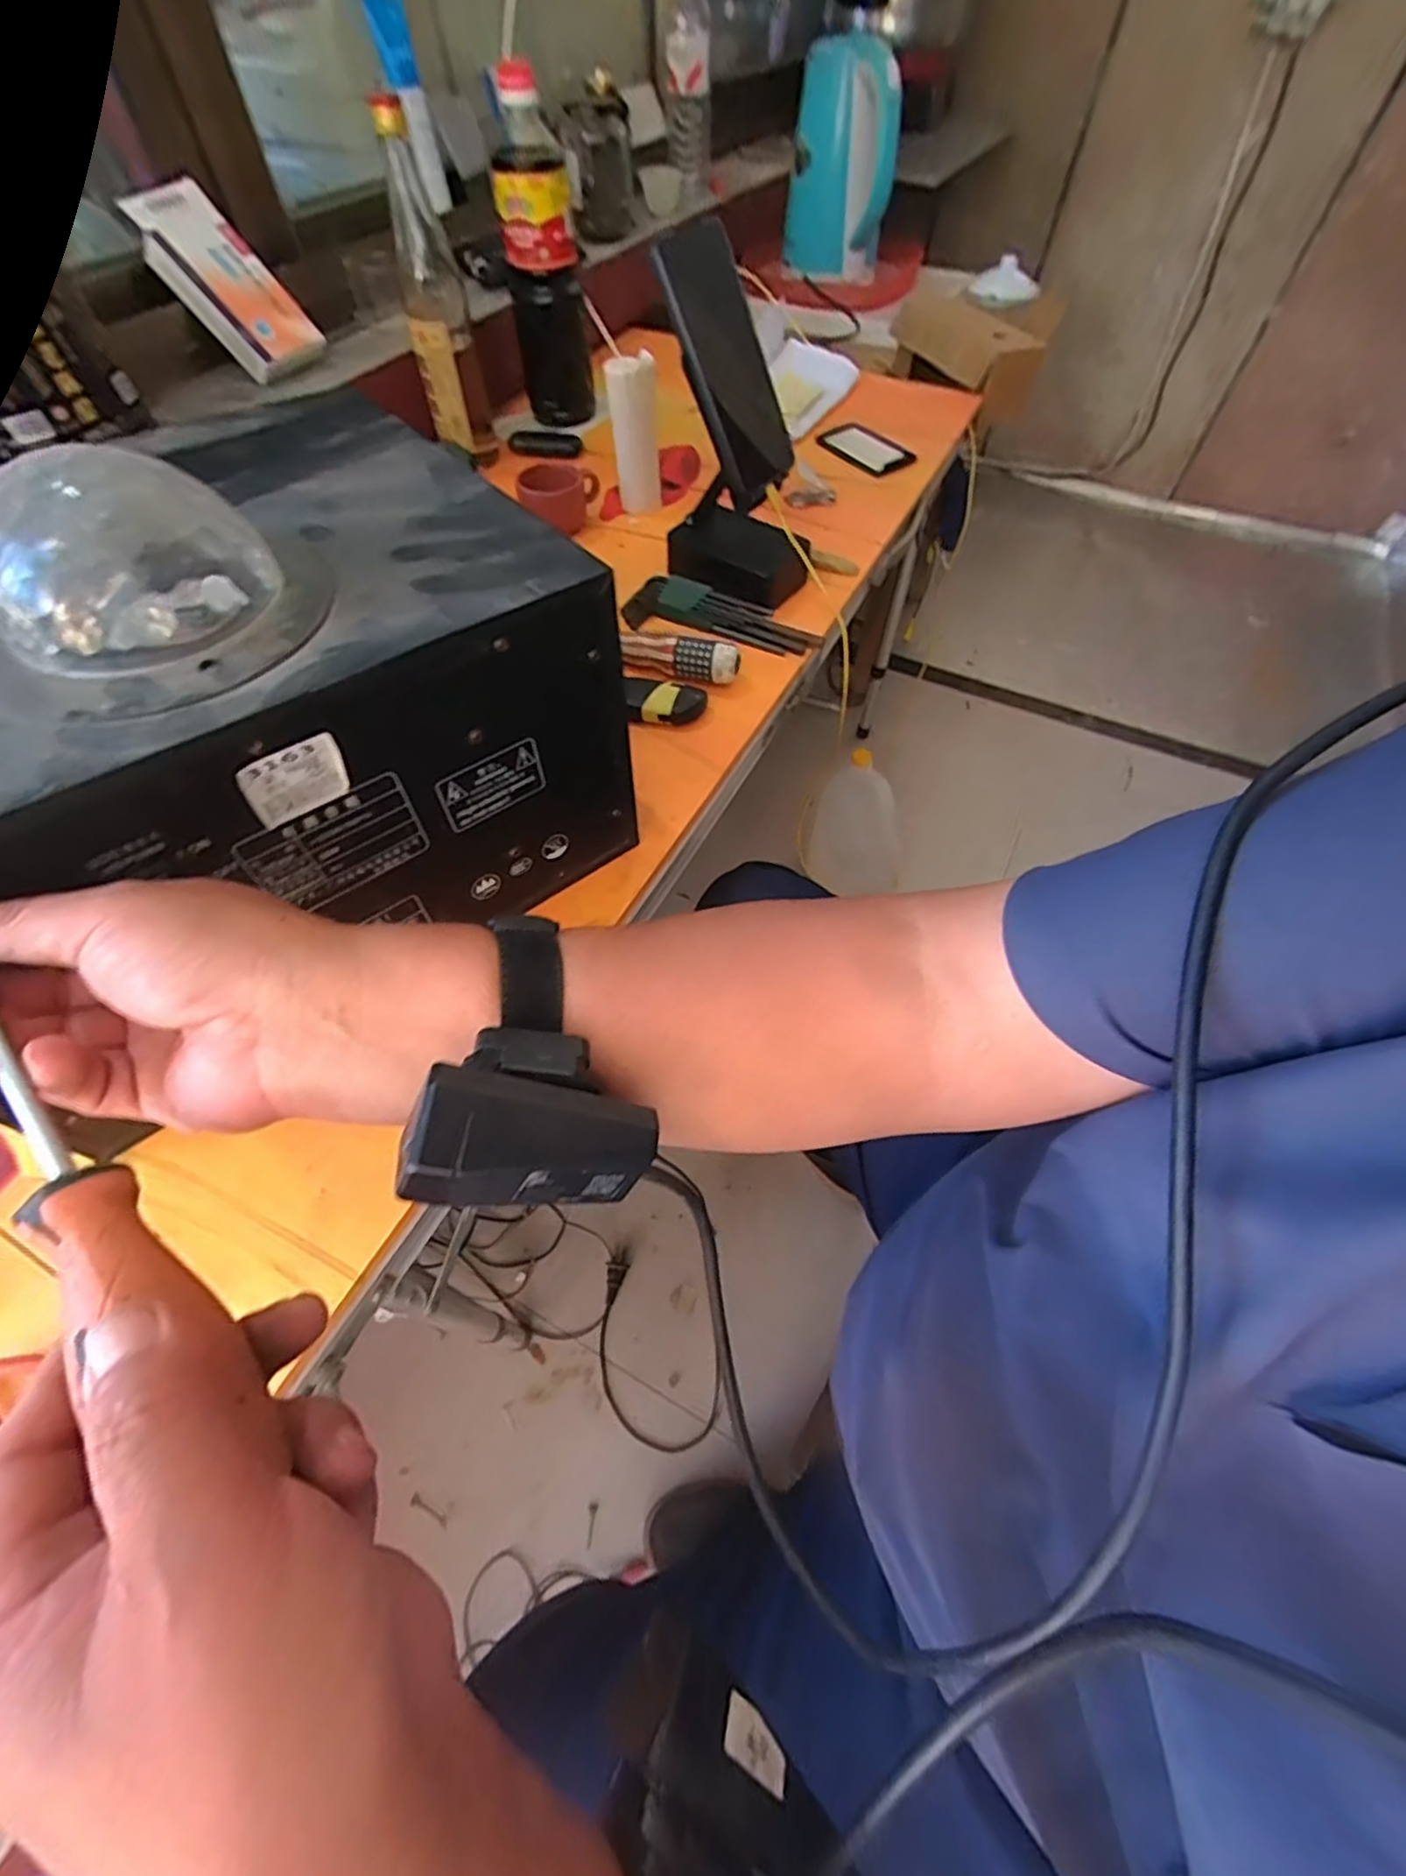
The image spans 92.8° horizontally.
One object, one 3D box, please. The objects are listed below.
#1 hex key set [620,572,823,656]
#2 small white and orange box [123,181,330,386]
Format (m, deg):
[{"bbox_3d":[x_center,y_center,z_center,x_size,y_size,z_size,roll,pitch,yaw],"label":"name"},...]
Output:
[{"bbox_3d":[0.017,-0.284,0.592,0.174,0.032,0.040,20,59,12],"label":"hex key set"},{"bbox_3d":[-0.430,-0.595,0.607,0.150,0.021,0.086,44,65,-25],"label":"small white and orange box"}]

